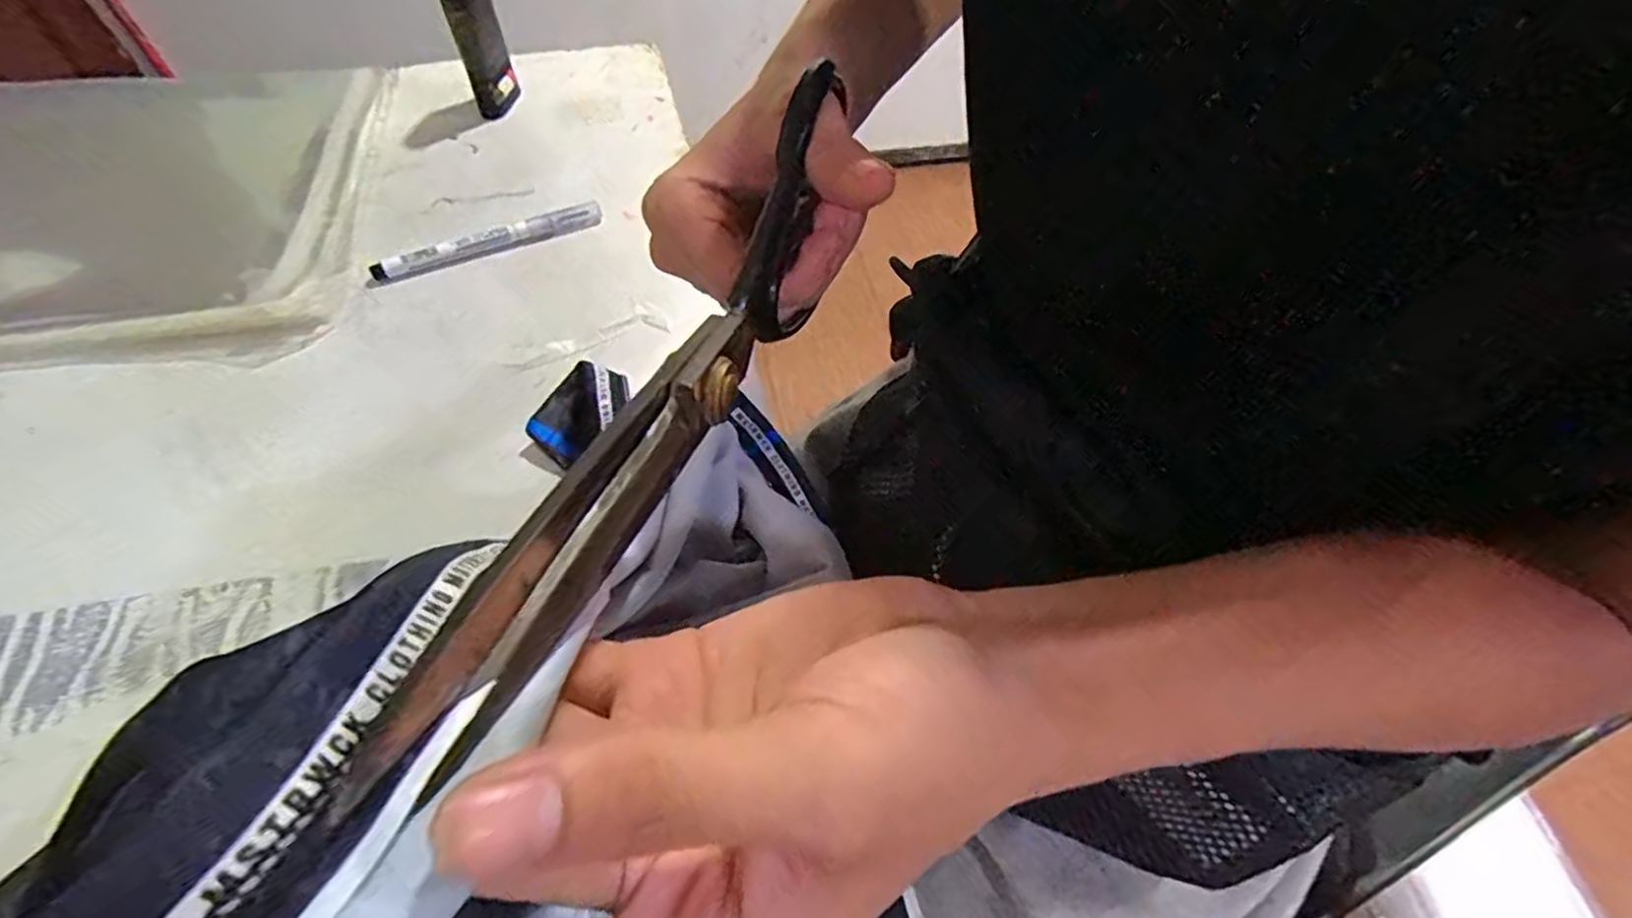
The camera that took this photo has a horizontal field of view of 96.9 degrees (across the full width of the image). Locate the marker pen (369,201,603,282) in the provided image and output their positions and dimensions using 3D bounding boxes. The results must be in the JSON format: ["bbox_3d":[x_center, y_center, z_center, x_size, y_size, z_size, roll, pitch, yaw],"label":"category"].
[{"bbox_3d":[-0.205,-0.139,0.454,0.139,0.011,0.015,-22,60,-16],"label":"marker pen"}]

